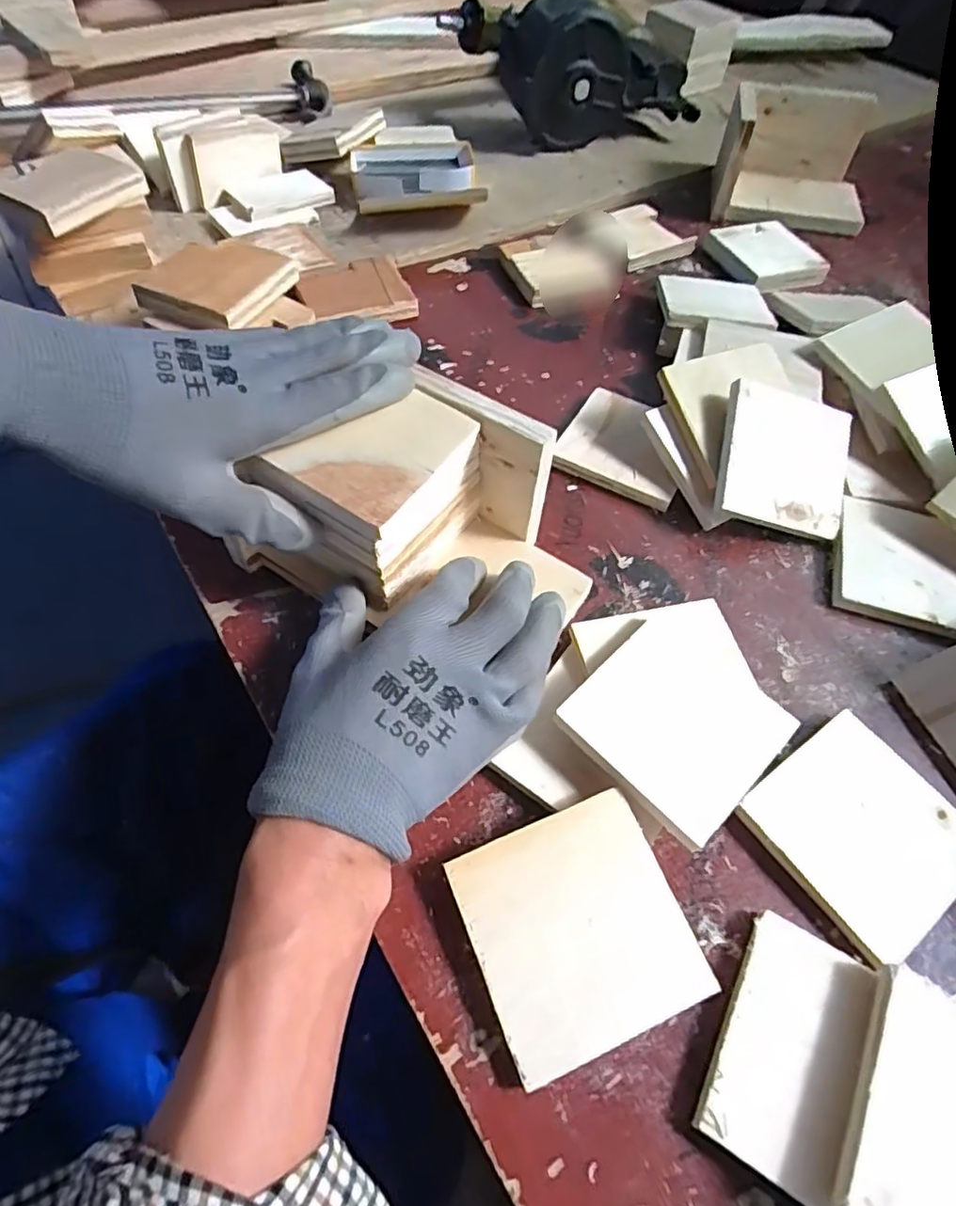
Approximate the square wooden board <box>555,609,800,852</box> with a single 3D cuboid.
[{"bbox_3d":[0.102,0.059,0.311,0.093,0.007,0.090,-36,67,-26],"label":"square wooden board"}]

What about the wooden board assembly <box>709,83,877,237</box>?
[{"bbox_3d":[0.345,-0.479,0.654,0.160,0.078,0.137,13,58,4],"label":"wooden board assembly"}]

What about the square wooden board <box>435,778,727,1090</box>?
[{"bbox_3d":[0.043,0.141,0.267,0.090,0.004,0.089,-21,66,-9],"label":"square wooden board"}]

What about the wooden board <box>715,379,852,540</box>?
[{"bbox_3d":[0.206,-0.096,0.408,0.089,0.009,0.092,11,82,-10],"label":"wooden board"}]

